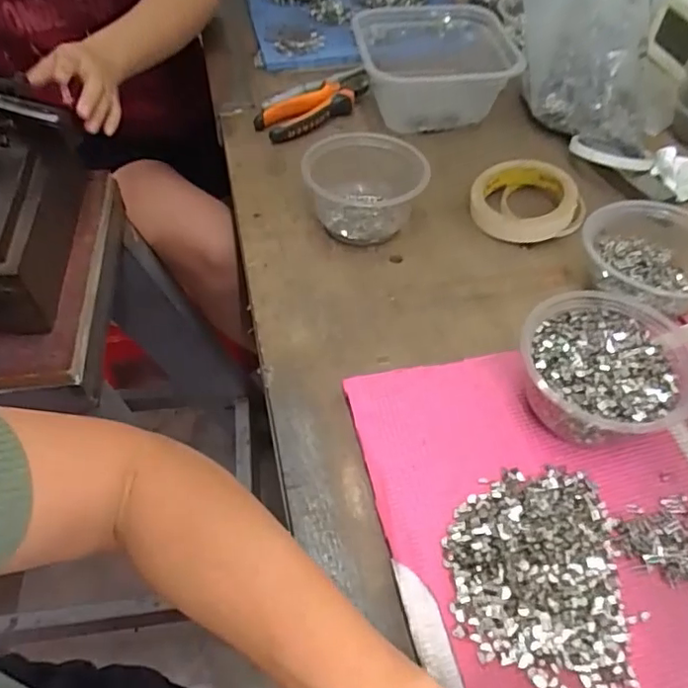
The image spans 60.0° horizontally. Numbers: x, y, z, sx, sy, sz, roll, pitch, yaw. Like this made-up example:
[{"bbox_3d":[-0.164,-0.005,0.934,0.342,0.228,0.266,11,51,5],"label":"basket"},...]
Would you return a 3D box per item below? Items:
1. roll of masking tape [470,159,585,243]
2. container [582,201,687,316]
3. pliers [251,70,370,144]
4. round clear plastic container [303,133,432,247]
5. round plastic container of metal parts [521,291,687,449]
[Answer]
[{"bbox_3d":[0.177,-0.146,0.588,0.095,0.029,0.095,0,51,-1],"label":"roll of masking tape"},{"bbox_3d":[0.268,-0.080,0.506,0.120,0.050,0.099,-19,54,-15],"label":"container"},{"bbox_3d":[-0.034,-0.278,0.697,0.149,0.025,0.058,-28,57,-21],"label":"pliers"},{"bbox_3d":[0.020,-0.147,0.570,0.111,0.063,0.092,8,52,6],"label":"round clear plastic container"},{"bbox_3d":[0.182,0.023,0.423,0.111,0.059,0.112,0,51,-1],"label":"round plastic container of metal parts"}]

